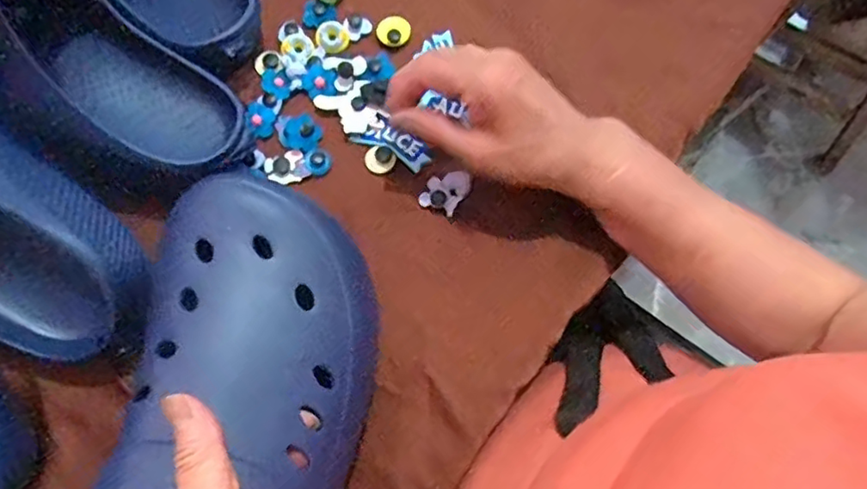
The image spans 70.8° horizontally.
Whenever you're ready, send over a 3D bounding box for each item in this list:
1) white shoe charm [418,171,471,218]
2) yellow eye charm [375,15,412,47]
[{"bbox_3d":[0.009,-0.035,0.405,0.028,0.012,0.030,26,74,10],"label":"white shoe charm"},{"bbox_3d":[-0.029,-0.156,0.448,0.025,0.008,0.021,-8,71,-1],"label":"yellow eye charm"}]

